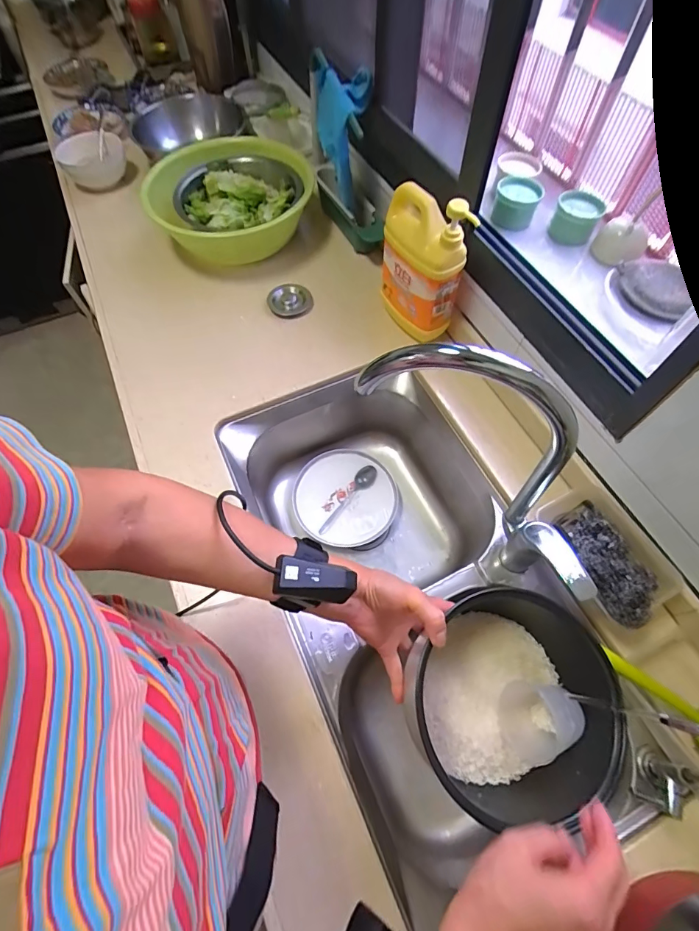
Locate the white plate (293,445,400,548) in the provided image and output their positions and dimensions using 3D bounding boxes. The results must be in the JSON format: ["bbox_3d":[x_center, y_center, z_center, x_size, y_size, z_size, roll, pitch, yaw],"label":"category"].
[{"bbox_3d":[-0.006,0.061,0.849,0.190,0.028,0.198,-1,63,1],"label":"white plate"}]

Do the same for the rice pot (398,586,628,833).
[{"bbox_3d":[0.167,0.251,0.453,0.194,0.103,0.205,-1,63,1],"label":"rice pot"}]

